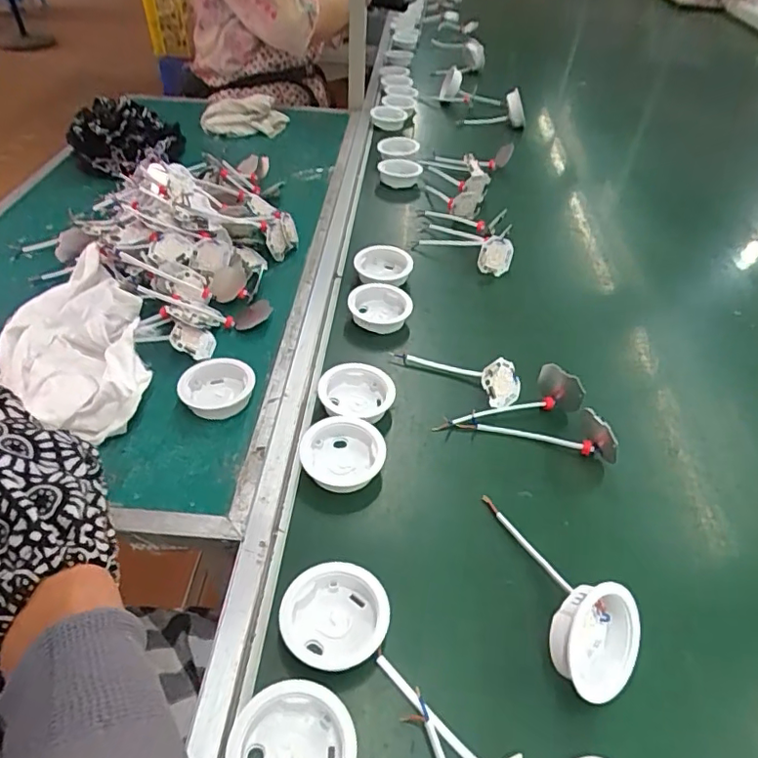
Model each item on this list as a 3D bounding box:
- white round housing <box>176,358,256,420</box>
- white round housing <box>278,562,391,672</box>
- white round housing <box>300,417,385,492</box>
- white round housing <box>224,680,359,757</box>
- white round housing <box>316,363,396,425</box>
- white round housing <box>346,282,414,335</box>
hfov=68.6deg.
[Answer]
[{"bbox_3d":[-0.161,0.009,0.553,0.070,0.021,0.062,-18,48,-23],"label":"white round housing"},{"bbox_3d":[-0.030,0.165,0.383,0.071,0.023,0.069,3,44,-3],"label":"white round housing"},{"bbox_3d":[-0.033,0.067,0.486,0.071,0.023,0.064,13,44,8],"label":"white round housing"},{"bbox_3d":[-0.051,0.220,0.325,0.073,0.023,0.071,3,44,-3],"label":"white round housing"},{"bbox_3d":[-0.022,0.017,0.539,0.071,0.024,0.076,3,44,-3],"label":"white round housing"},{"bbox_3d":[0.000,-0.083,0.646,0.070,0.026,0.075,1,44,-5],"label":"white round housing"}]

